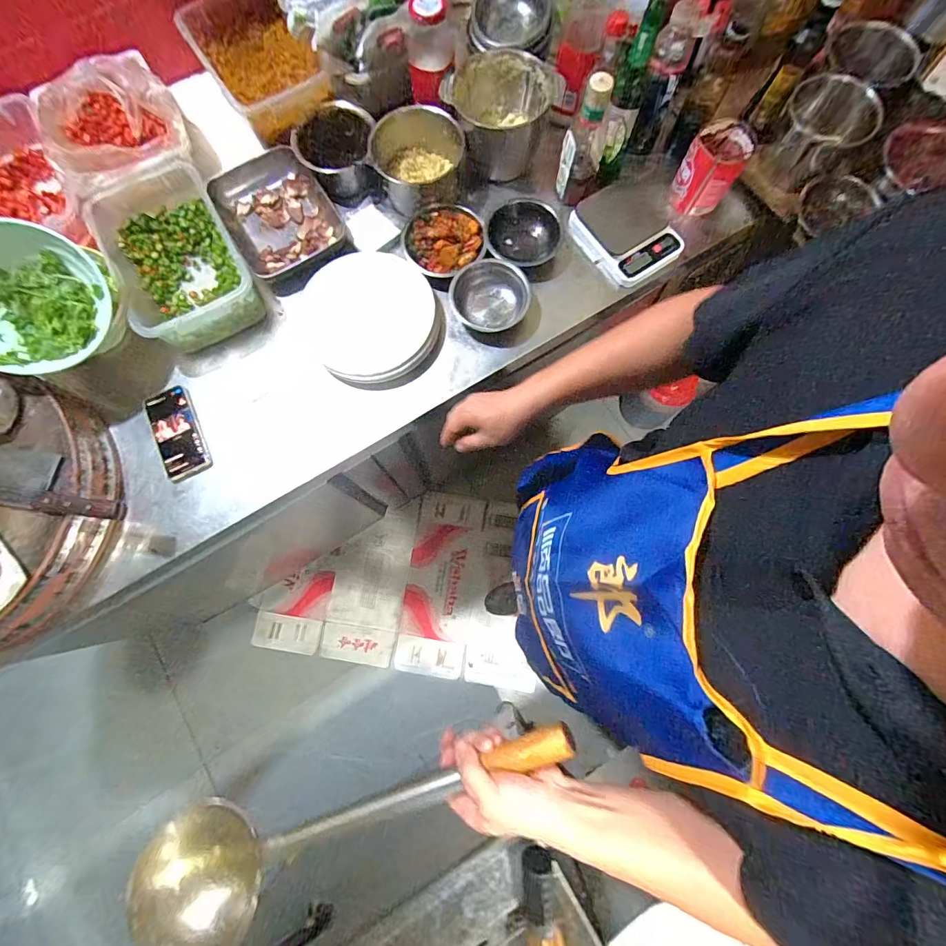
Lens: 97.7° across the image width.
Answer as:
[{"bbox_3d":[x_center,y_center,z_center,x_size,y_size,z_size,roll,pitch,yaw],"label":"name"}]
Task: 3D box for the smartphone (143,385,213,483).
[{"bbox_3d":[-0.521,-0.071,0.731,0.080,0.013,0.165,-27,80,-4],"label":"smartphone"}]

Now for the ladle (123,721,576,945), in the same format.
[{"bbox_3d":[-0.140,0.391,0.446,0.545,0.055,0.151,-27,80,10],"label":"ladle"}]

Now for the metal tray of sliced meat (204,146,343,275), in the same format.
[{"bbox_3d":[-0.373,-0.499,0.802,0.193,0.061,0.236,-31,80,-4],"label":"metal tray of sliced meat"}]

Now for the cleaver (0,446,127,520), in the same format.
[{"bbox_3d":[-0.678,0.007,0.620,0.321,0.030,0.084,8,80,3],"label":"cleaver"}]

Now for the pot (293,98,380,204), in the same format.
[{"bbox_3d":[-0.260,-0.619,0.808,0.146,0.089,0.146,0,80,1],"label":"pot"}]

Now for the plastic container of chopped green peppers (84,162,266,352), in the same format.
[{"bbox_3d":[-0.528,-0.387,0.739,0.207,0.090,0.310,-29,80,-4],"label":"plastic container of chopped green peppers"}]

